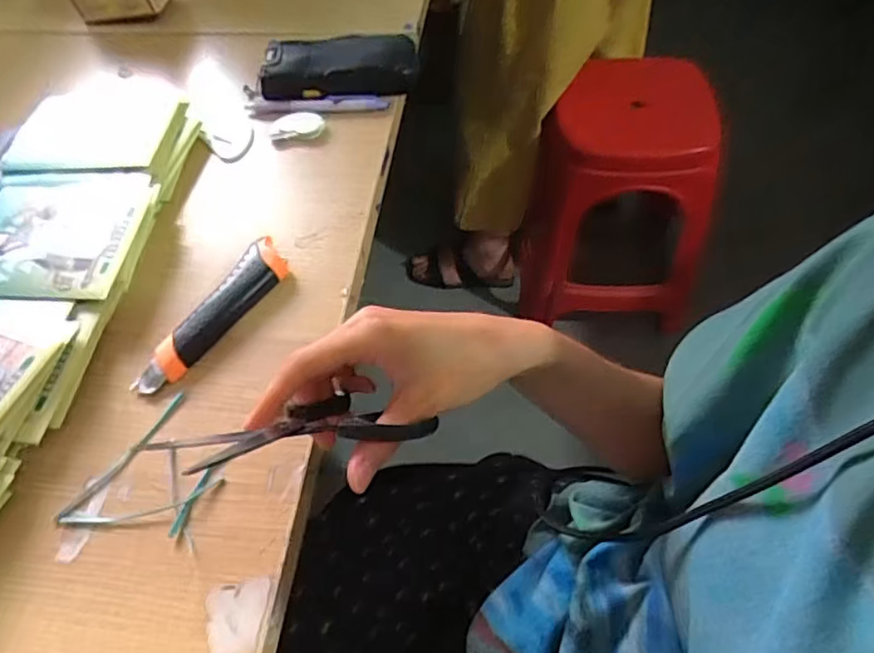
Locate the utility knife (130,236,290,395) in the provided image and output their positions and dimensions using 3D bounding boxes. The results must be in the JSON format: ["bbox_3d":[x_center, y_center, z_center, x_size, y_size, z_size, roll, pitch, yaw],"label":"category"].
[{"bbox_3d":[-0.163,-0.009,0.452,0.033,0.021,0.142,27,62,19],"label":"utility knife"}]

